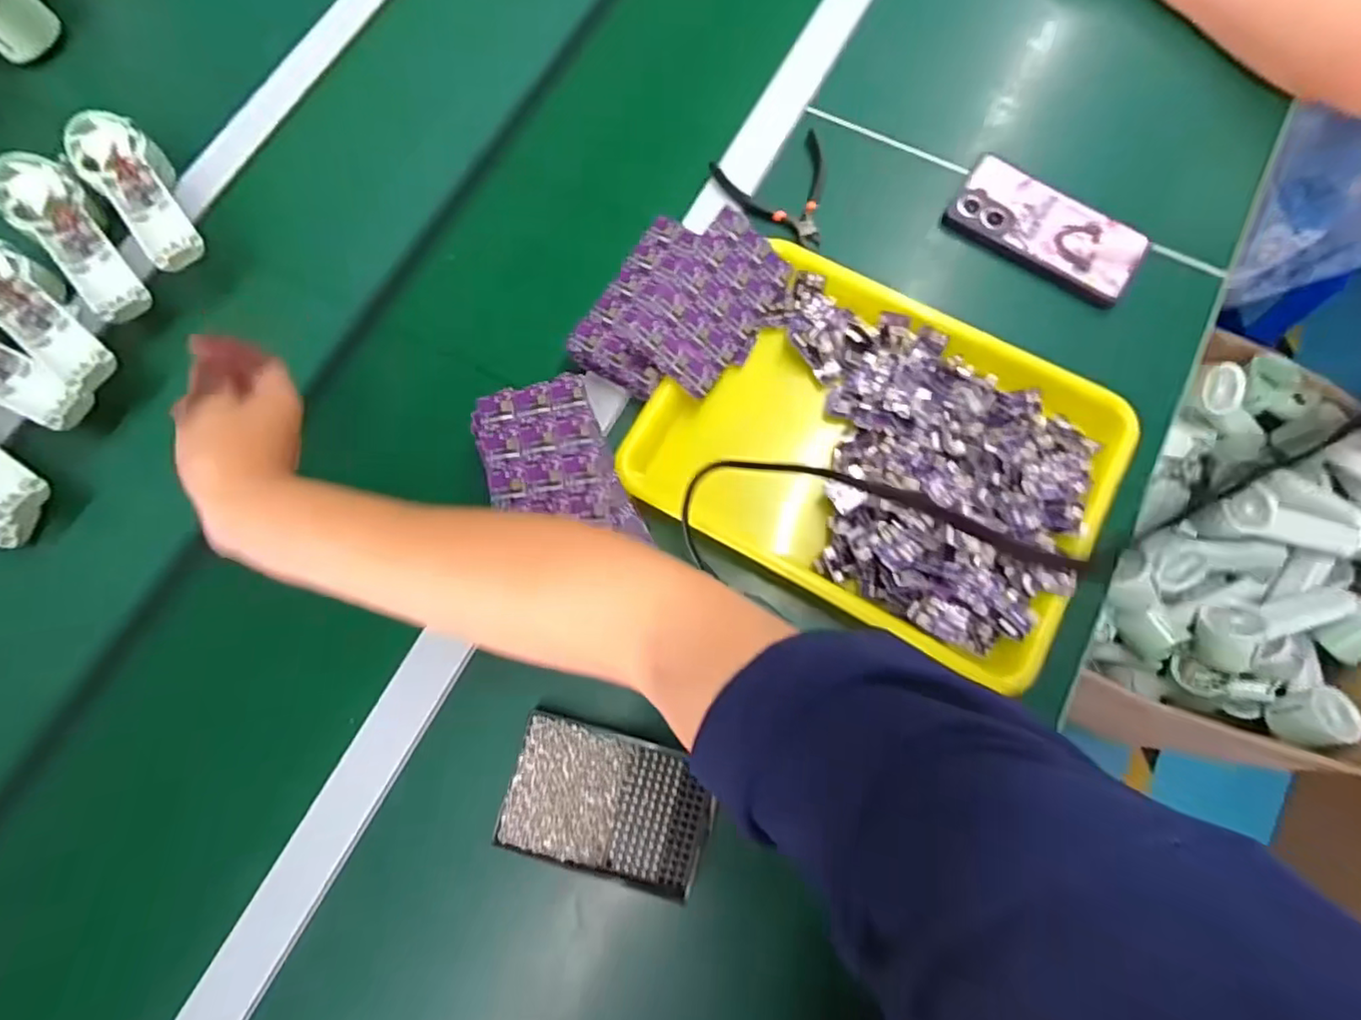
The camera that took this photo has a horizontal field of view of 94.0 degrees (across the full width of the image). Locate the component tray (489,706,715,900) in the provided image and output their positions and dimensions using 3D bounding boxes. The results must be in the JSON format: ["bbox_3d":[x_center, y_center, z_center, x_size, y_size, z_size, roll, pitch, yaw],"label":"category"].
[{"bbox_3d":[-0.048,0.199,0.429,0.134,0.017,0.089,16,77,5],"label":"component tray"}]

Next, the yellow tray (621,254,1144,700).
[{"bbox_3d":[0.153,-0.049,0.495,0.329,0.060,0.246,29,78,8],"label":"yellow tray"}]

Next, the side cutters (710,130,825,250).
[{"bbox_3d":[0.096,-0.281,0.566,0.102,0.009,0.107,-25,77,-5],"label":"side cutters"}]

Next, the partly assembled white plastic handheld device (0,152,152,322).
[{"bbox_3d":[-0.524,-0.237,0.548,0.065,0.027,0.183,-38,91,-8],"label":"partly assembled white plastic handheld device"}]

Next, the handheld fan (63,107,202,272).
[{"bbox_3d":[-0.468,-0.275,0.556,0.064,0.036,0.174,-40,79,-9],"label":"handheld fan"}]

